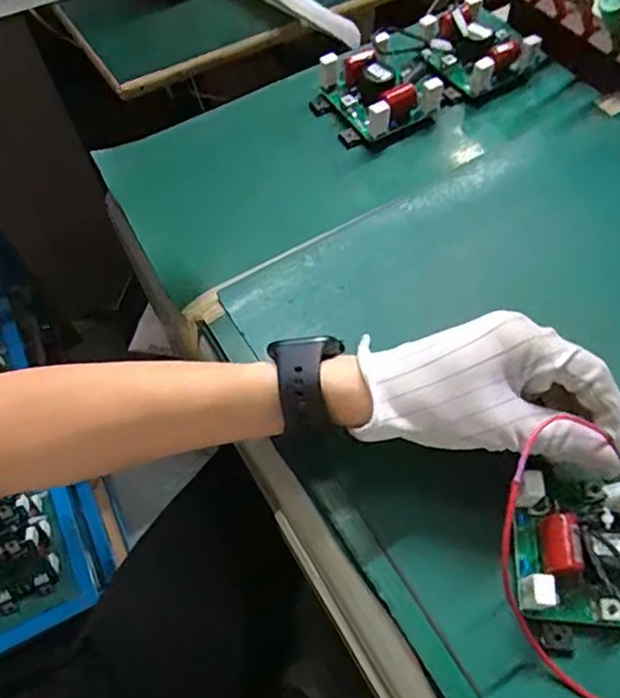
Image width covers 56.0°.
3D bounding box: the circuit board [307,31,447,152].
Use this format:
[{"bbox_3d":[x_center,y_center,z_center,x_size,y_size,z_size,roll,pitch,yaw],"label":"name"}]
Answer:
[{"bbox_3d":[0.055,-0.219,0.489,0.096,0.038,0.091,-28,63,-13],"label":"circuit board"}]

